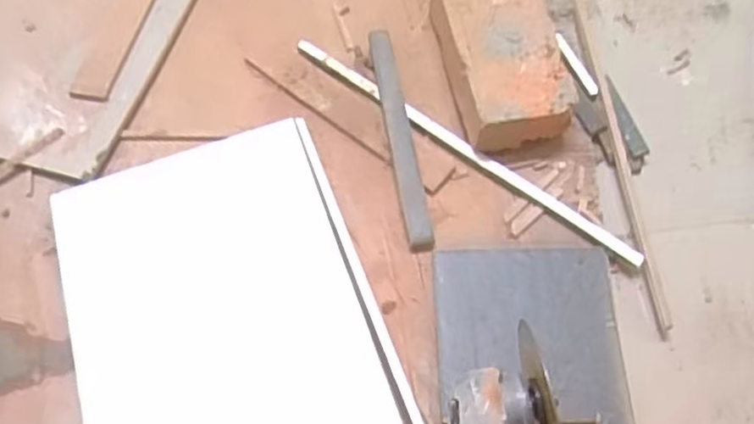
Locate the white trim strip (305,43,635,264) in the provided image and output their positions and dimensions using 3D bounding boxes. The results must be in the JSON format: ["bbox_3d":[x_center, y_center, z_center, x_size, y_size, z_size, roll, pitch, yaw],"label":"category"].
[{"bbox_3d":[0.077,-0.066,0.652,0.390,0.008,0.016,35,70,16],"label":"white trim strip"}]

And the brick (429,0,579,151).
[{"bbox_3d":[0.118,-0.153,0.667,0.108,0.052,0.195,-9,65,-2],"label":"brick"}]

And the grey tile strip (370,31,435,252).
[{"bbox_3d":[0.021,-0.075,0.654,0.024,0.018,0.240,-9,65,-3],"label":"grey tile strip"}]

